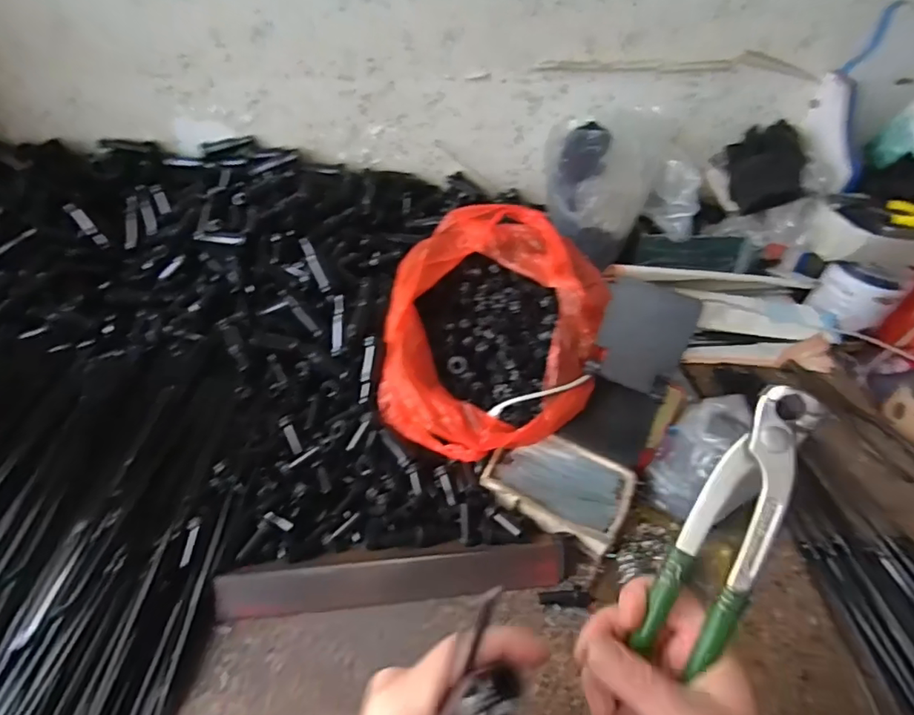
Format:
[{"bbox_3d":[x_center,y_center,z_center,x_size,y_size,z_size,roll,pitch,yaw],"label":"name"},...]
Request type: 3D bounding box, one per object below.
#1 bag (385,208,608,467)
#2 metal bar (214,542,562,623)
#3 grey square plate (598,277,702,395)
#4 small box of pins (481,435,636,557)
[{"bbox_3d":[0.037,-0.031,0.547,0.218,0.112,0.246,6,47,2],"label":"bag"},{"bbox_3d":[-0.051,0.189,0.459,0.285,0.028,0.036,-4,48,-7],"label":"metal bar"},{"bbox_3d":[0.173,-0.019,0.502,0.078,0.095,0.007,23,16,20],"label":"grey square plate"},{"bbox_3d":[0.094,0.120,0.508,0.129,0.025,0.082,20,49,14],"label":"small box of pins"}]

